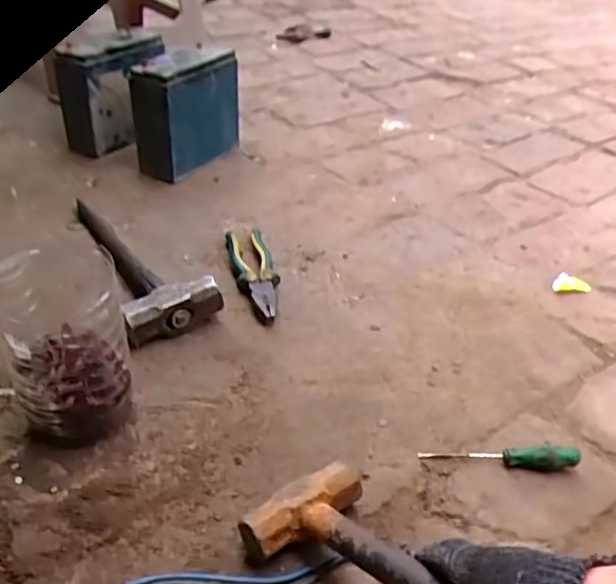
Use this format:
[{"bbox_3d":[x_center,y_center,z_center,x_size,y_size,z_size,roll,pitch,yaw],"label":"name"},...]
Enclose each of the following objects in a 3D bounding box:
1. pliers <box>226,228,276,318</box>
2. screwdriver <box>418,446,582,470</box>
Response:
[{"bbox_3d":[-0.066,-0.028,0.812,0.050,0.022,0.181,-7,38,-13],"label":"pliers"},{"bbox_3d":[0.181,0.151,0.602,0.146,0.020,0.019,5,36,3],"label":"screwdriver"}]

